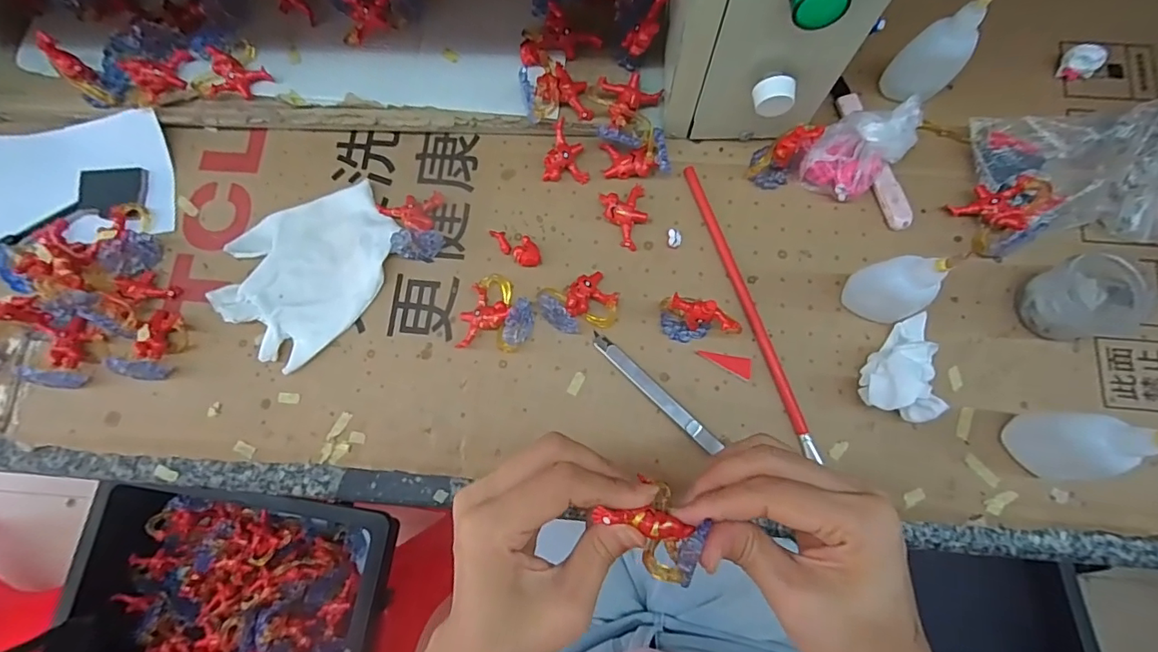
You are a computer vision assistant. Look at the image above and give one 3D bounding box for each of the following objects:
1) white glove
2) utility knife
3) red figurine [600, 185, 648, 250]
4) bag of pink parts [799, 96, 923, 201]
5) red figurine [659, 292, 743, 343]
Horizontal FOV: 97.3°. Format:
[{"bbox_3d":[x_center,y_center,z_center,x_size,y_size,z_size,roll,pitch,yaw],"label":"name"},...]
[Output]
[{"bbox_3d":[-0.200,-0.044,0.382,0.134,0.013,0.107,-41,79,-8],"label":"white glove"},{"bbox_3d":[0.053,0.045,0.358,0.113,0.012,0.012,44,81,11],"label":"utility knife"},{"bbox_3d":[0.037,-0.082,0.387,0.033,0.014,0.047,-12,76,-1],"label":"red figurine"},{"bbox_3d":[0.202,-0.127,0.369,0.073,0.047,0.049,-38,78,-7],"label":"bag of pink parts"},{"bbox_3d":[0.081,-0.002,0.349,0.052,0.049,0.020,19,78,6],"label":"red figurine"}]

